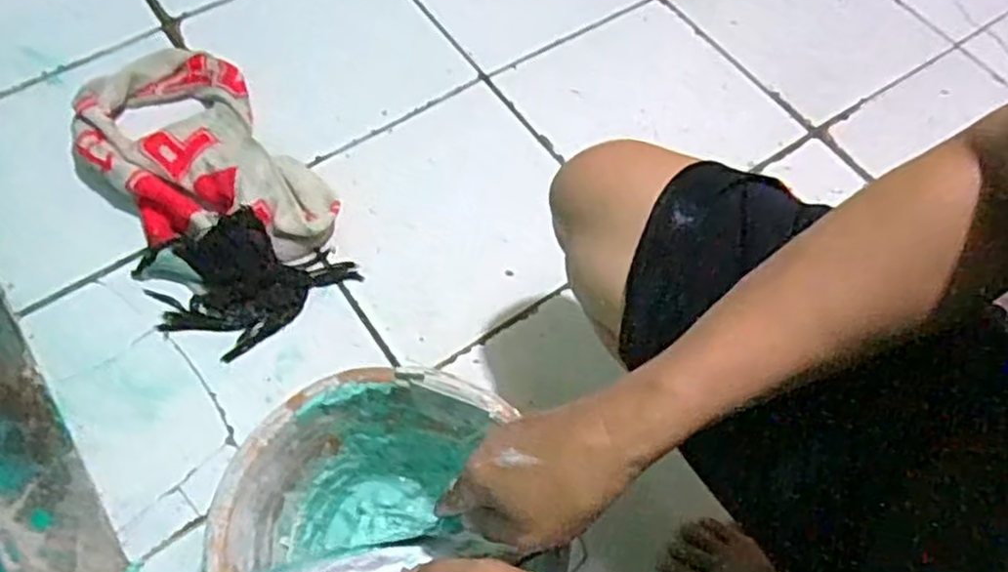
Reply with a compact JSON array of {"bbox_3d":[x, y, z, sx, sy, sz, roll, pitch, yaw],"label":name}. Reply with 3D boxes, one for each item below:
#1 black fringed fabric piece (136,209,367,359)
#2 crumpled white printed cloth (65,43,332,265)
[{"bbox_3d":[-0.275,-0.015,0.793,0.190,0.027,0.144,-34,86,-9],"label":"black fringed fabric piece"},{"bbox_3d":[-0.355,-0.147,0.841,0.204,0.054,0.360,-33,68,-19],"label":"crumpled white printed cloth"}]

